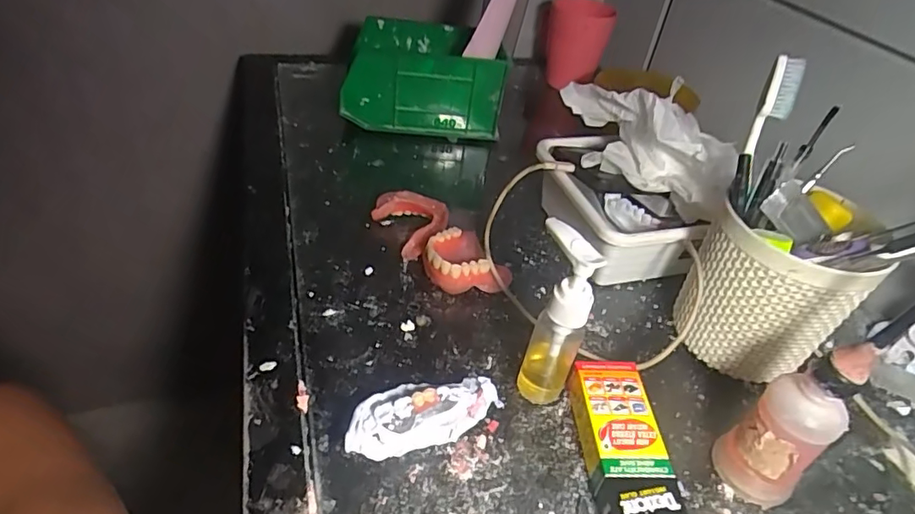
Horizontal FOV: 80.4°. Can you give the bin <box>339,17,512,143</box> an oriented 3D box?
[{"bbox_3d":[-0.035,-0.191,0.588,0.173,0.091,0.108,11,41,4],"label":"bin"}]

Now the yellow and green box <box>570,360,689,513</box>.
[{"bbox_3d":[0.093,0.114,0.300,0.040,0.026,0.120,3,41,-5],"label":"yellow and green box"}]

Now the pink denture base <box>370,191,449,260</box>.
[{"bbox_3d":[-0.042,-0.027,0.444,0.062,0.027,0.057,11,41,3],"label":"pink denture base"}]

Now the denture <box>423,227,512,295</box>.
[{"bbox_3d":[0.007,0.007,0.412,0.054,0.030,0.057,5,41,-4],"label":"denture"}]

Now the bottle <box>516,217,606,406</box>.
[{"bbox_3d":[0.058,0.035,0.315,0.029,0.116,0.036,5,41,-3],"label":"bottle"}]

